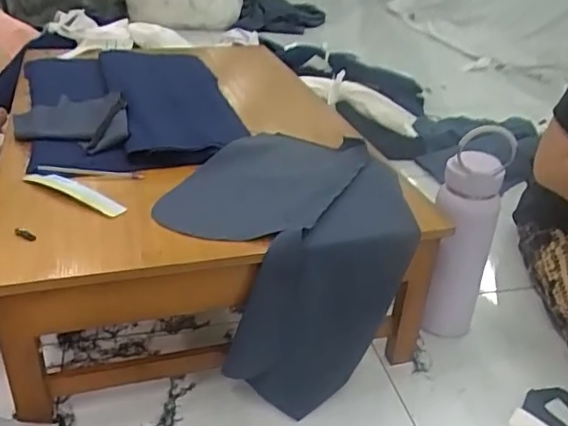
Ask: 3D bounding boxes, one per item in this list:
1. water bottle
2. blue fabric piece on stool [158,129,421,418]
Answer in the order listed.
[{"bbox_3d":[0.229,0.035,0.732,0.072,0.285,0.062,13,32,17],"label":"water bottle"},{"bbox_3d":[0.003,0.064,0.730,0.291,0.223,0.286,-18,36,-30],"label":"blue fabric piece on stool"}]

